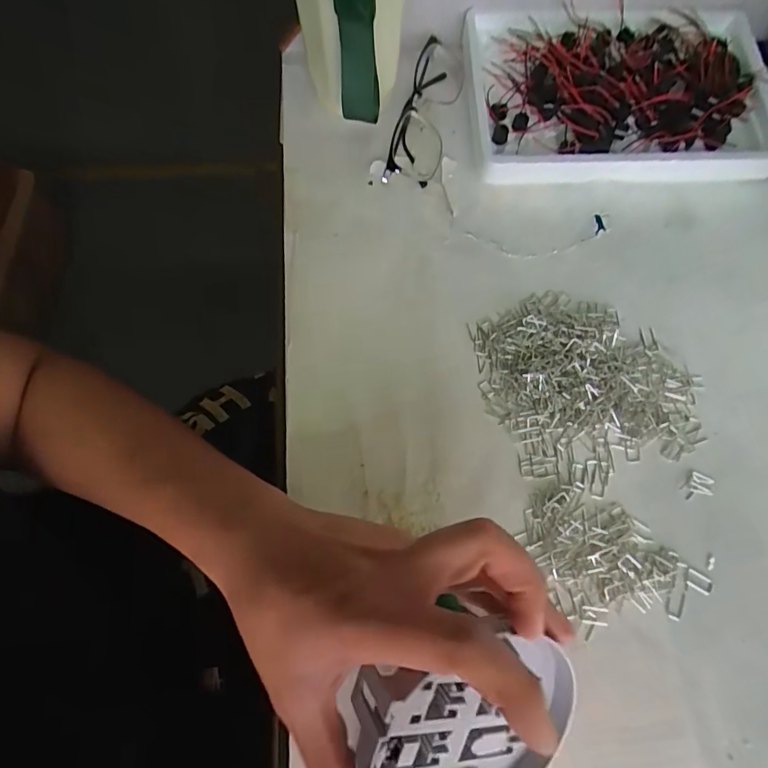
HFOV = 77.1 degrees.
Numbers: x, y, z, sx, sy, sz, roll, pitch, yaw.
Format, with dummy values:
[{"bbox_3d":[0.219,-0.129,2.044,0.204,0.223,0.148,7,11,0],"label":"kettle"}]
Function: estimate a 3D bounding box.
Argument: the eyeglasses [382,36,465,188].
[{"bbox_3d":[0.037,-0.222,0.387,0.040,0.024,0.164,14,71,5],"label":"eyeglasses"}]

